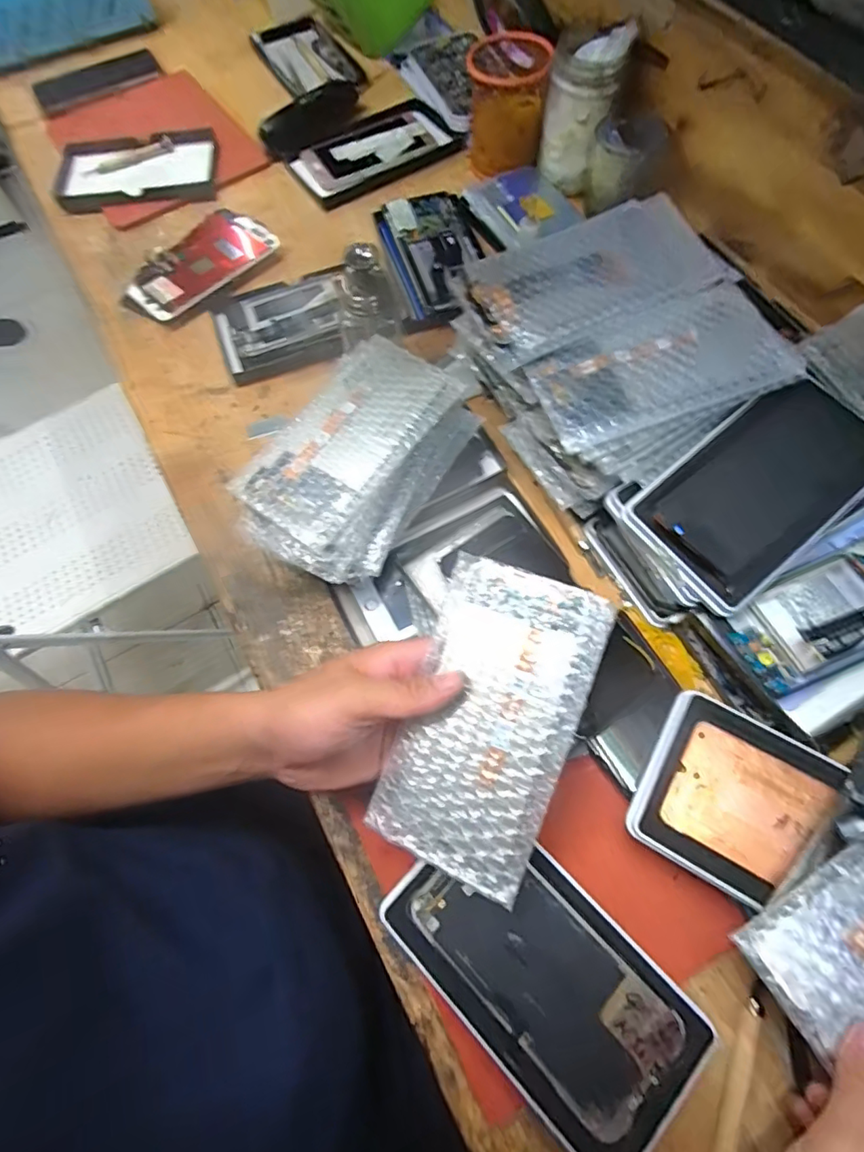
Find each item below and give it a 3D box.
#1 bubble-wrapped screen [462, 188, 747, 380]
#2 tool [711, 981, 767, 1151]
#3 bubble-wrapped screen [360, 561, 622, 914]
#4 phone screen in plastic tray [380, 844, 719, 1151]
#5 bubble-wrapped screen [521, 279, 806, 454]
[{"bbox_3d":[0.121,-0.224,0.403,0.182,0.024,0.092,-24,69,-7],"label":"bubble-wrapped screen"},{"bbox_3d":[0.172,0.296,0.304,0.013,0.006,0.116,24,71,12],"label":"tool"},{"bbox_3d":[0.030,0.082,0.303,0.091,0.004,0.170,20,90,19],"label":"bubble-wrapped screen"},{"bbox_3d":[0.065,0.239,0.323,0.101,0.019,0.181,-42,72,-14],"label":"phone screen in plastic tray"},{"bbox_3d":[0.162,-0.151,0.385,0.175,0.012,0.087,-19,73,-3],"label":"bubble-wrapped screen"}]

